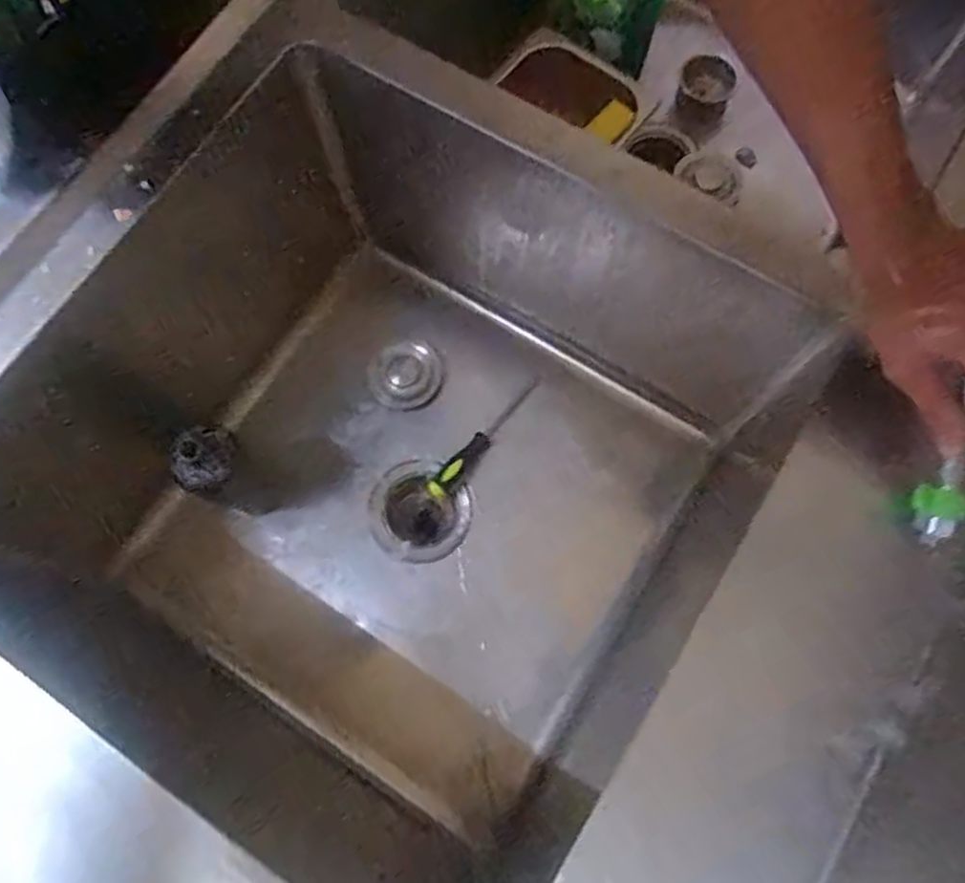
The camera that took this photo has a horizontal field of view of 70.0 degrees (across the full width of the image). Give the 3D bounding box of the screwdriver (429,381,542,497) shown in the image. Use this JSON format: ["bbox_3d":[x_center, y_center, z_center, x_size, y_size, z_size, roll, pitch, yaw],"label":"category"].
[{"bbox_3d":[0.001,-0.004,0.771,0.028,0.028,0.170,37,78,12],"label":"screwdriver"}]

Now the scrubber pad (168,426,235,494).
[{"bbox_3d":[-0.259,0.016,0.635,0.056,0.029,0.050,-32,75,-7],"label":"scrubber pad"}]

